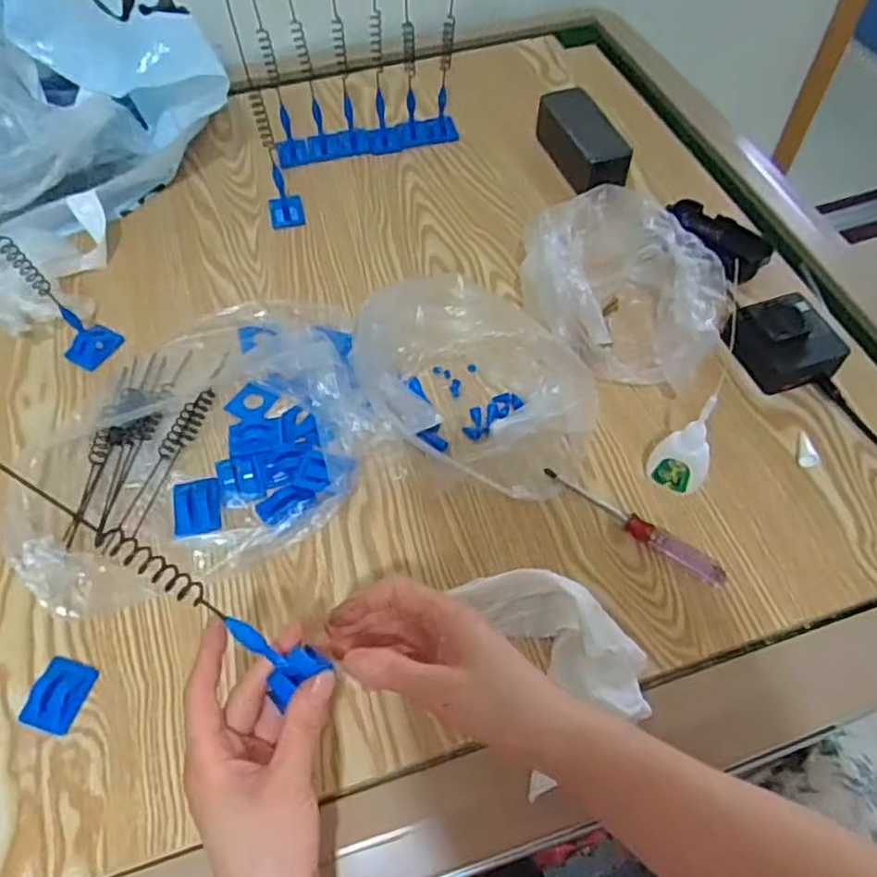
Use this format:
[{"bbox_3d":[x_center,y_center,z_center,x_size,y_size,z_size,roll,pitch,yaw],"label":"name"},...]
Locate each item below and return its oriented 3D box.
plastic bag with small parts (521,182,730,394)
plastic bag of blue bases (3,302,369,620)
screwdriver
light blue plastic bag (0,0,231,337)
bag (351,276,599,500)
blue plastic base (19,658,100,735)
[{"bbox_3d":[0.159,-0.133,0.603,0.177,0.074,0.162,23,60,16],"label":"plastic bag with small parts"},{"bbox_3d":[-0.196,-0.018,0.542,0.269,0.071,0.254,-17,58,-9],"label":"plastic bag of blue bases"},{"bbox_3d":[0.146,0.064,0.522,0.149,0.011,0.018,32,63,21],"label":"screwdriver"},{"bbox_3d":[-0.343,-0.294,0.659,0.318,0.177,0.265,-38,63,-21],"label":"light blue plastic bag"},{"bbox_3d":[0.025,-0.053,0.551,0.171,0.088,0.207,-21,58,-12],"label":"bag"},{"bbox_3d":[-0.249,0.169,0.454,0.034,0.010,0.044,11,58,9],"label":"blue plastic base"}]

